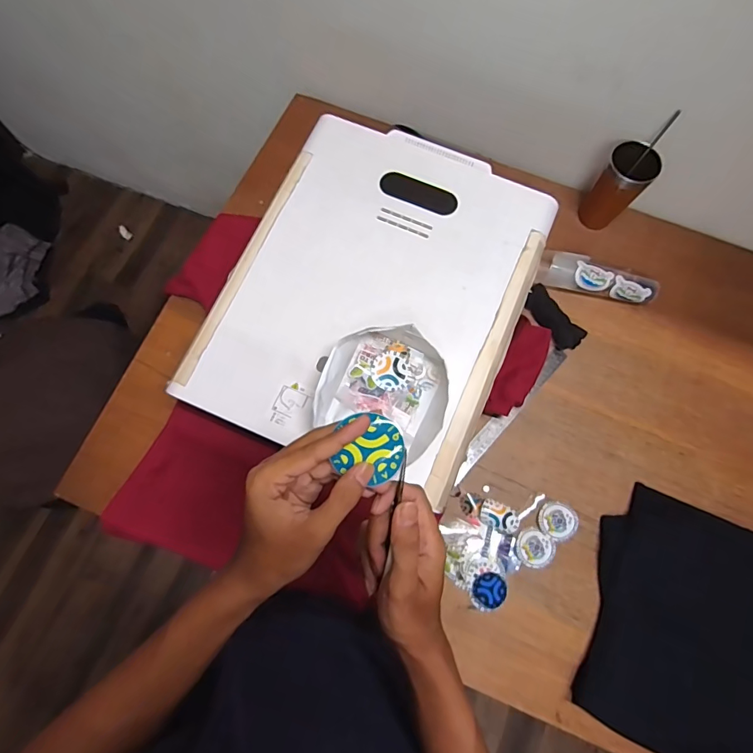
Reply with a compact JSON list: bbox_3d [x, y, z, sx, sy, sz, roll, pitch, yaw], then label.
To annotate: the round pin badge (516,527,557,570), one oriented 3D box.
[{"bbox_3d":[0.251,0.272,0.705,0.060,0.007,0.057,0,74,-1],"label":"round pin badge"}]

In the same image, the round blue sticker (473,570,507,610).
[{"bbox_3d":[0.175,0.330,0.689,0.049,0.004,0.051,0,74,-1],"label":"round blue sticker"}]

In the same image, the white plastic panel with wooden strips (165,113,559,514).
[{"bbox_3d":[0.003,-0.129,0.641,0.394,0.022,0.498,22,75,5],"label":"white plastic panel with wooden strips"}]

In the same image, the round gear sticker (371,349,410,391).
[{"bbox_3d":[0.018,-0.008,0.591,0.049,0.004,0.053,2,81,-12],"label":"round gear sticker"}]

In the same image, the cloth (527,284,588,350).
[{"bbox_3d":[0.314,-0.106,0.798,0.044,0.028,0.128,-32,78,-10],"label":"cloth"}]

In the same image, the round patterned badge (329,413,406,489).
[{"bbox_3d":[-0.004,0.056,0.347,0.050,0.005,0.053,0,99,2],"label":"round patterned badge"}]

